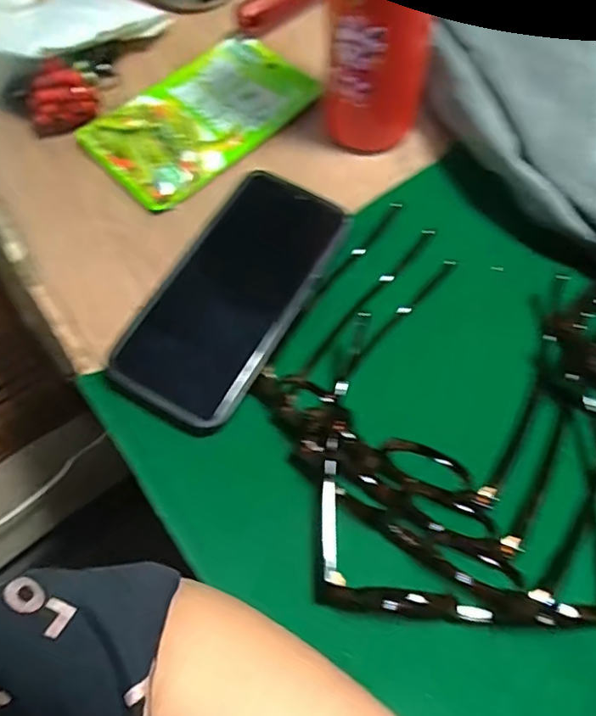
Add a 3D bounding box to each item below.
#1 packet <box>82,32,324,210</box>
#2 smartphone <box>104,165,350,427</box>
[{"bbox_3d":[-0.071,-0.181,0.401,0.161,0.004,0.104,-42,71,-13],"label":"packet"},{"bbox_3d":[-0.036,-0.040,0.330,0.079,0.019,0.167,26,71,13],"label":"smartphone"}]

